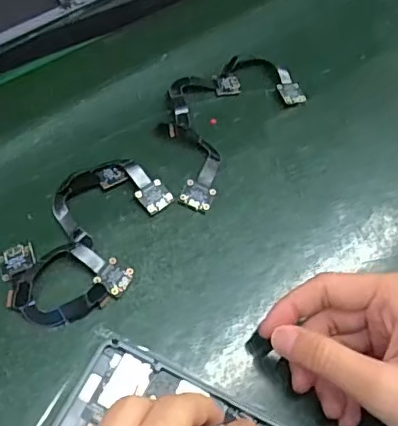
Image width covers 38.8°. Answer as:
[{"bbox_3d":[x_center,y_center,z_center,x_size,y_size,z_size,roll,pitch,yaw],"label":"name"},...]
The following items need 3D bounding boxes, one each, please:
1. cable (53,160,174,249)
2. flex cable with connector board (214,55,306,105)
[{"bbox_3d":[-0.057,-0.012,0.364,0.072,0.007,0.050,-24,64,-21],"label":"cable"},{"bbox_3d":[0.048,-0.106,0.444,0.069,0.011,0.037,6,58,-4],"label":"flex cable with connector board"}]

